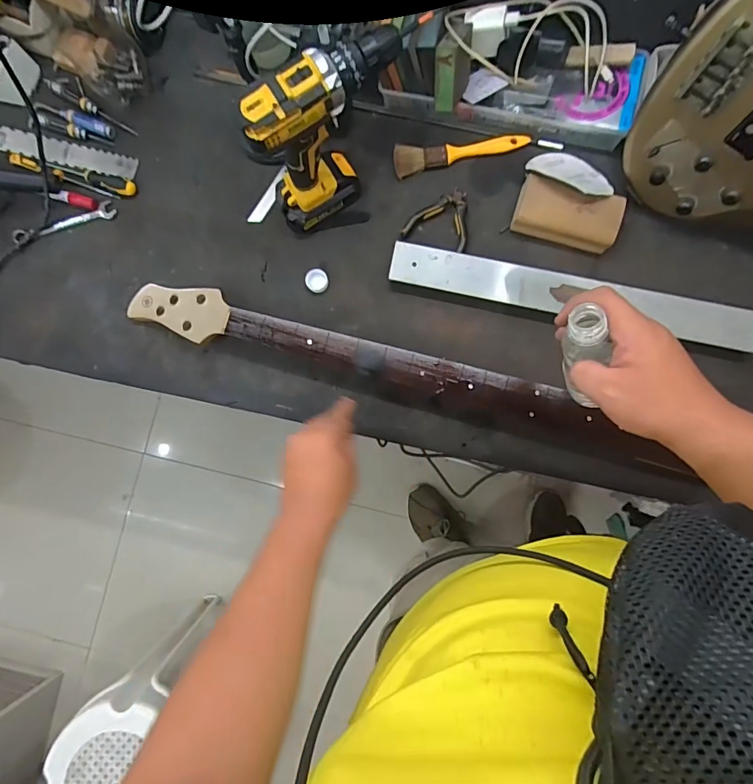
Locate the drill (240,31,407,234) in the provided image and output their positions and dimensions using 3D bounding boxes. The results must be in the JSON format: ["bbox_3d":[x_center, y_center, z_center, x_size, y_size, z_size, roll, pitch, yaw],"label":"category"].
[{"bbox_3d":[-0.061,-0.316,0.548,0.191,0.202,0.070,-39,83,-1],"label":"drill"}]

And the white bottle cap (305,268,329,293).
[{"bbox_3d":[-0.085,-0.158,0.635,0.031,0.014,0.031,0,84,4],"label":"white bottle cap"}]

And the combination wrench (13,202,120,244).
[{"bbox_3d":[-0.467,-0.252,0.666,0.153,0.015,0.027,-20,83,1],"label":"combination wrench"}]

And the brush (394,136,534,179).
[{"bbox_3d":[0.121,-0.341,0.636,0.188,0.012,0.042,-6,83,3],"label":"brush"}]

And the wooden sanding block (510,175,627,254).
[{"bbox_3d":[0.256,-0.237,0.600,0.132,0.044,0.063,15,85,5],"label":"wooden sanding block"}]

